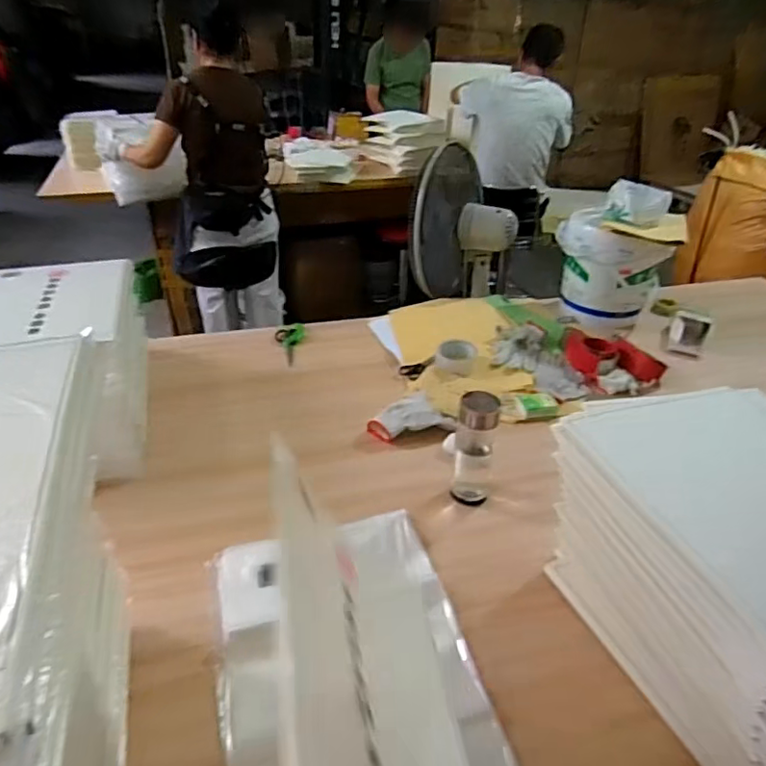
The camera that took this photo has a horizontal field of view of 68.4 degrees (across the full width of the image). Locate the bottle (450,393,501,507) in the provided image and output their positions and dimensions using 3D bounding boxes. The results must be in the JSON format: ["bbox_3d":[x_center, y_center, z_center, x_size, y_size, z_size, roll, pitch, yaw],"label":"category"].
[{"bbox_3d":[0.141,0.106,0.872,0.063,0.176,0.063,7,33,8],"label":"bottle"}]

